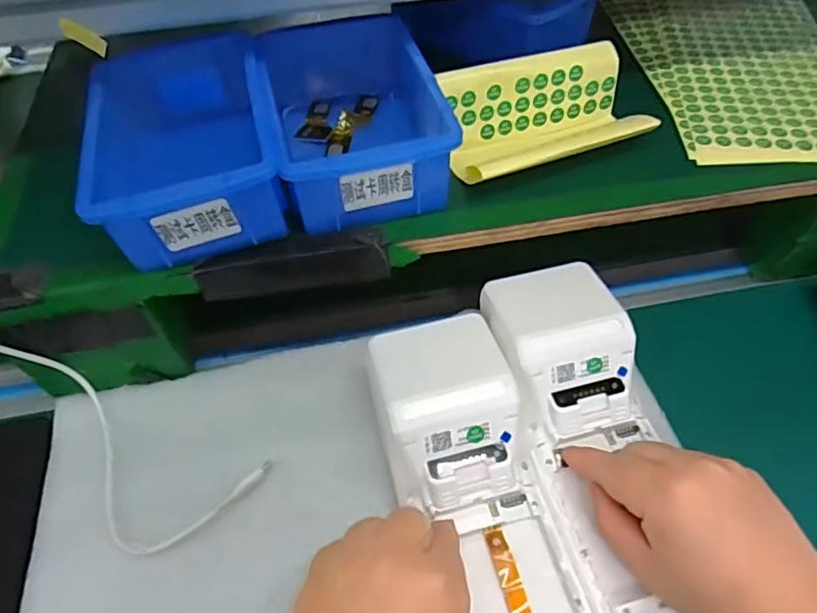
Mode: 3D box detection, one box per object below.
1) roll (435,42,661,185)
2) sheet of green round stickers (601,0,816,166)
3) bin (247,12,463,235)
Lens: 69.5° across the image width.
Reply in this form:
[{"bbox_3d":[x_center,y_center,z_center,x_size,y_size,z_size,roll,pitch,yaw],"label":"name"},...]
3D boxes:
[{"bbox_3d":[0.083,-0.119,0.359,0.123,0.041,0.063,-14,54,-9],"label":"roll"},{"bbox_3d":[0.243,-0.182,0.434,0.149,0.004,0.237,0,52,2],"label":"sheet of green round stickers"},{"bbox_3d":[-0.036,-0.113,0.357,0.099,0.056,0.144,-14,54,-9],"label":"bin"}]

